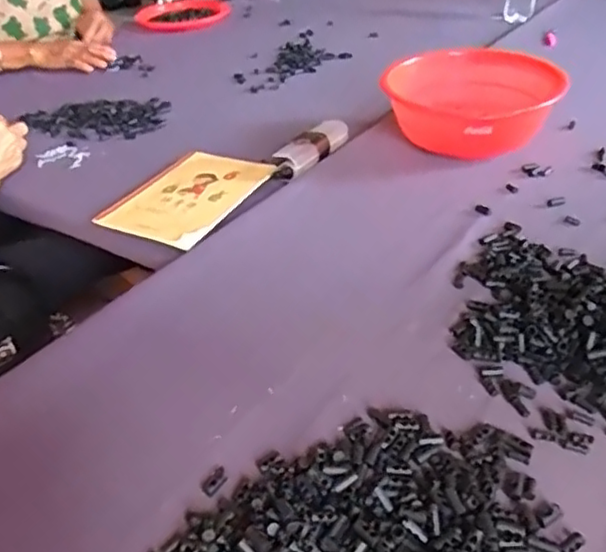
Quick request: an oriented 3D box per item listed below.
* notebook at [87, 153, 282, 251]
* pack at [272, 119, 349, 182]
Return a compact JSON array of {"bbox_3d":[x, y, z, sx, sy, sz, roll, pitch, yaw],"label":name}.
[{"bbox_3d":[-0.150,-0.106,0.816,0.153,0.009,0.210,13,40,23],"label":"notebook"},{"bbox_3d":[0.015,-0.184,0.877,0.041,0.030,0.176,17,41,26],"label":"pack"}]

